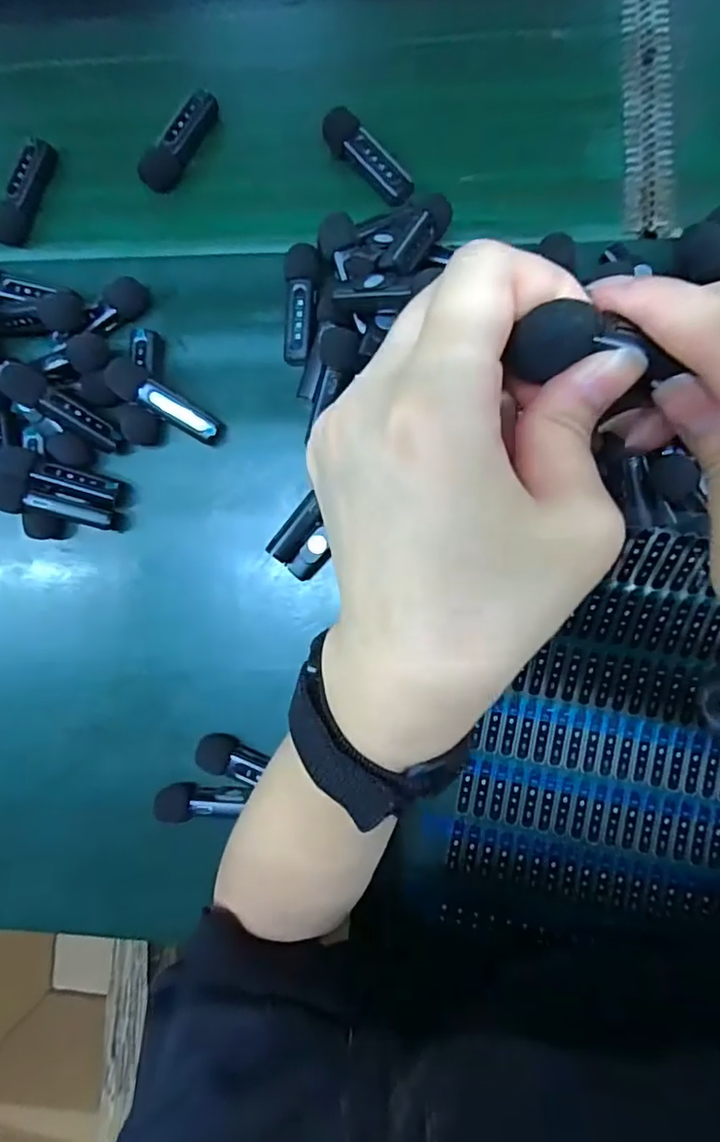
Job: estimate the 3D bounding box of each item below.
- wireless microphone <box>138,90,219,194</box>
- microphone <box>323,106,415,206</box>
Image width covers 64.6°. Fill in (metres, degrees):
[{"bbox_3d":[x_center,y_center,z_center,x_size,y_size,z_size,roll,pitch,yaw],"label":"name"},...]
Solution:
[{"bbox_3d":[-0.107,-0.256,0.339,0.019,0.016,0.063,32,93,5],"label":"wireless microphone"},{"bbox_3d":[0.006,-0.236,0.326,0.020,0.014,0.063,-44,86,4],"label":"microphone"}]

